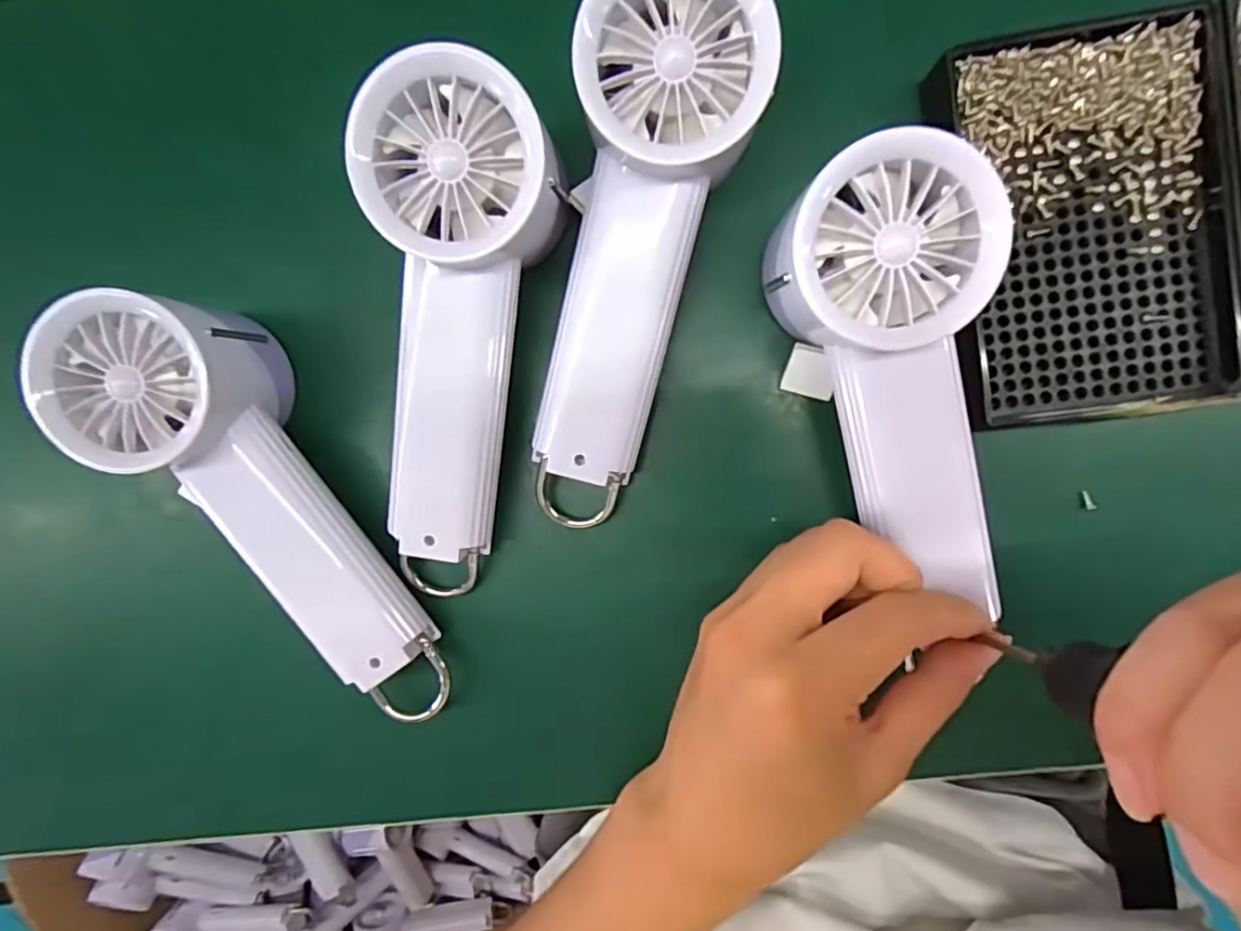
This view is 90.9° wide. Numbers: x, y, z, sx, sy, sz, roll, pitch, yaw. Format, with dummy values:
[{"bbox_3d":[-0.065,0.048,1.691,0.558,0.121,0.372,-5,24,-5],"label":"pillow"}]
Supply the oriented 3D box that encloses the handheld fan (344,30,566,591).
[{"bbox_3d":[-0.061,-0.042,0.222,0.063,0.043,0.185,9,106,6],"label":"handheld fan"}]

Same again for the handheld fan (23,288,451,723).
[{"bbox_3d":[-0.135,0.018,0.247,0.056,0.058,0.183,-32,105,6],"label":"handheld fan"}]

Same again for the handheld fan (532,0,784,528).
[{"bbox_3d":[0.004,-0.069,0.217,0.057,0.033,0.189,16,107,5],"label":"handheld fan"}]

